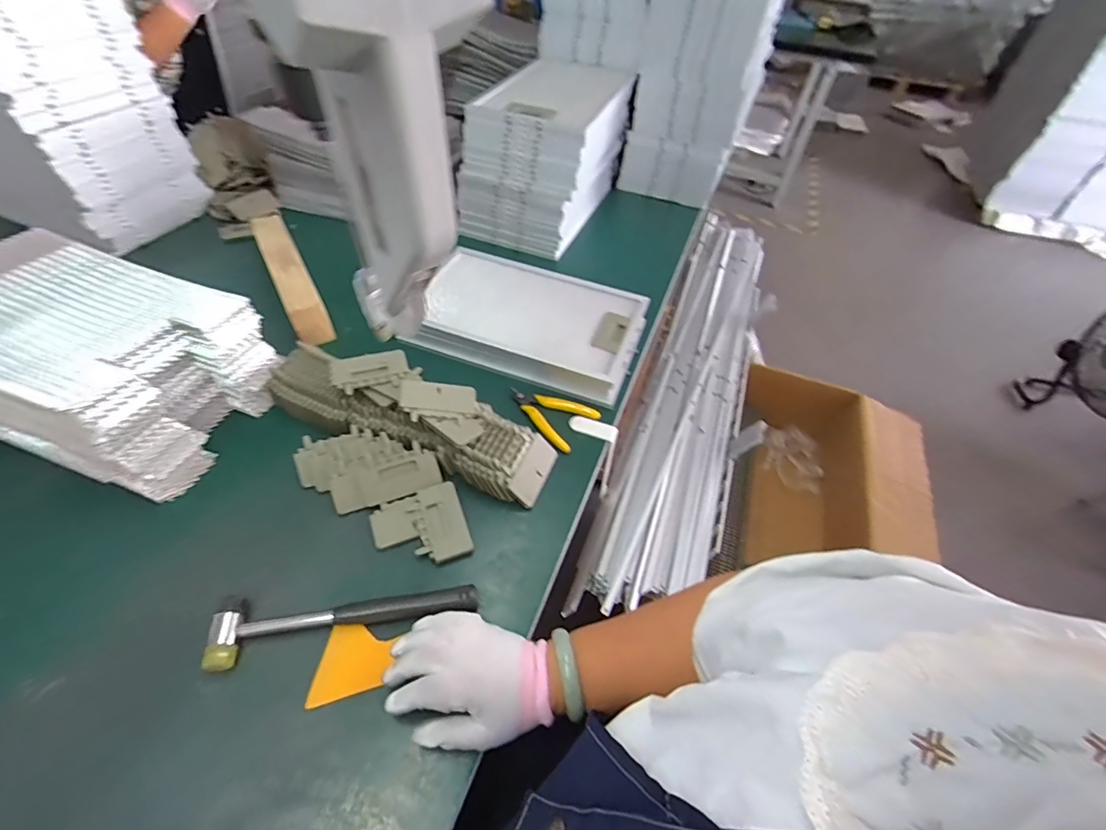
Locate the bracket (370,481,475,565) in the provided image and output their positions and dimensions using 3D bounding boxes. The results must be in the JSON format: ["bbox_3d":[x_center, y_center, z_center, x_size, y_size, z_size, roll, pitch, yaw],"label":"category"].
[{"bbox_3d":[-0.142,0.123,0.514,0.095,0.019,0.083,-16,51,-17],"label":"bracket"}]

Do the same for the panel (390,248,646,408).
[{"bbox_3d":[-0.042,-0.153,0.734,0.345,0.044,0.229,16,50,9],"label":"panel"}]

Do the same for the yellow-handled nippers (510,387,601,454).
[{"bbox_3d":[-0.008,-0.002,0.634,0.115,0.015,0.079,27,52,19],"label":"yellow-handled nippers"}]

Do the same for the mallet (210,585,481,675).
[{"bbox_3d":[-0.195,0.185,0.459,0.234,0.020,0.059,-9,50,-12],"label":"mallet"}]

